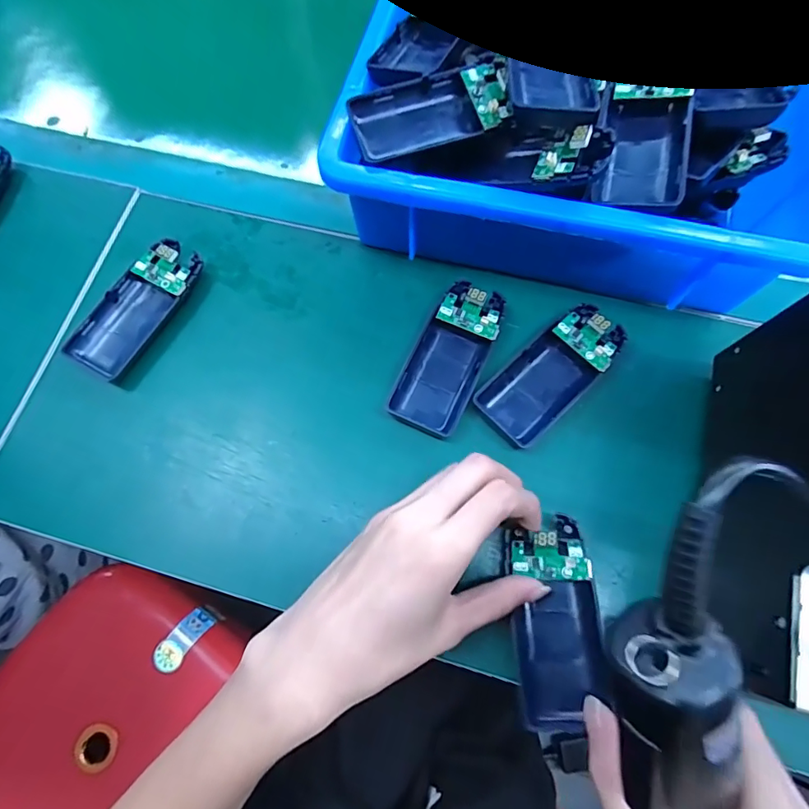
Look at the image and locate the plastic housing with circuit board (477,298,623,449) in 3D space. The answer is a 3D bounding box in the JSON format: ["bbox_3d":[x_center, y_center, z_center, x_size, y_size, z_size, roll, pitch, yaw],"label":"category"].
[{"bbox_3d":[0.093,-0.020,0.294,0.101,0.022,0.043,-41,74,-11],"label":"plastic housing with circuit board"}]

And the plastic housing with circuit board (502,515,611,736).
[{"bbox_3d":[0.079,0.114,0.251,0.045,0.017,0.101,0,80,2],"label":"plastic housing with circuit board"}]

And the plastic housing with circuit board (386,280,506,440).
[{"bbox_3d":[0.029,-0.031,0.302,0.044,0.024,0.101,24,74,10],"label":"plastic housing with circuit board"}]

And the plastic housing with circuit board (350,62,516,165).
[{"bbox_3d":[0.015,-0.169,0.279,0.088,0.023,0.039,-13,71,-2],"label":"plastic housing with circuit board"}]

